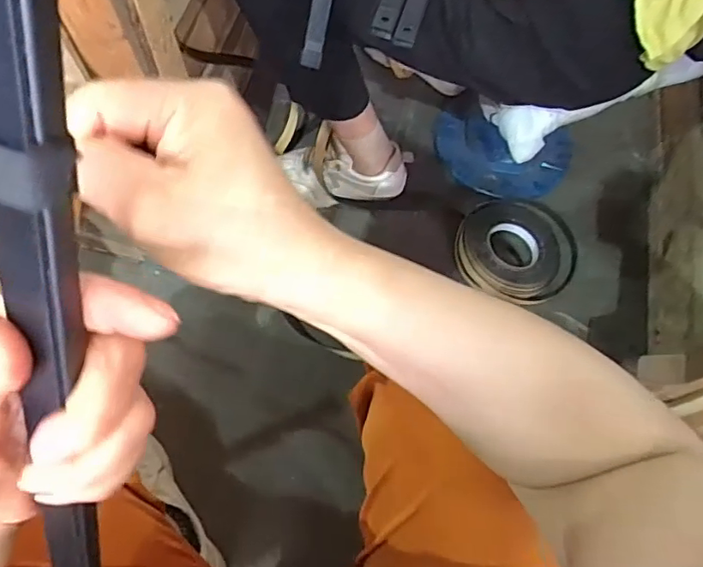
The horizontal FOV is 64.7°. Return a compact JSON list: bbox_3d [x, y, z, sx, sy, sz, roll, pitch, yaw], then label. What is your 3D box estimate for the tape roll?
[{"bbox_3d":[0.243,-0.052,0.811,0.171,0.040,0.164,1,67,-2],"label":"tape roll"}]

